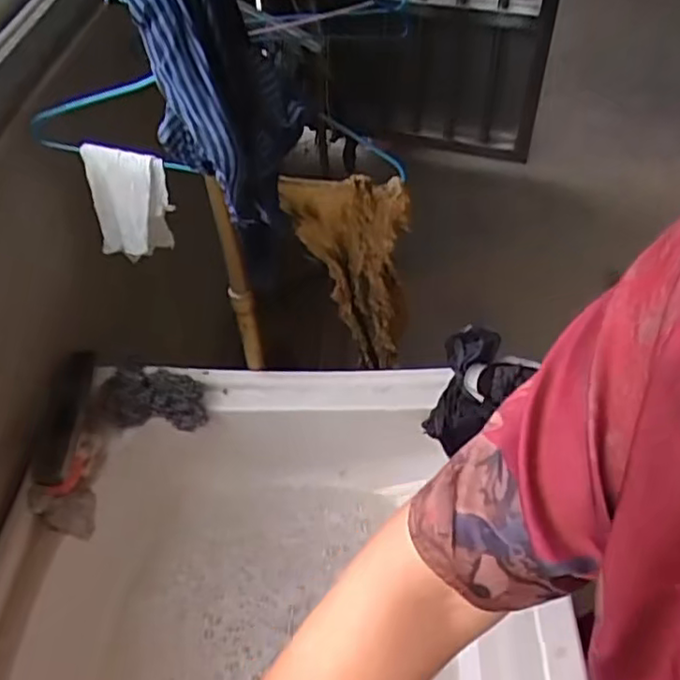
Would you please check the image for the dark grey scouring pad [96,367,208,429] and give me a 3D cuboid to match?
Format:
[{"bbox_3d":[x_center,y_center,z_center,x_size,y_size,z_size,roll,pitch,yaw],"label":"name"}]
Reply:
[{"bbox_3d":[-0.230,0.068,0.810,0.125,0.050,0.061,1,48,3],"label":"dark grey scouring pad"}]

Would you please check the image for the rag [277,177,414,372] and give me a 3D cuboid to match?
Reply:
[{"bbox_3d":[0.012,-0.089,0.872,0.147,0.301,0.066,-9,48,-6],"label":"rag"}]

